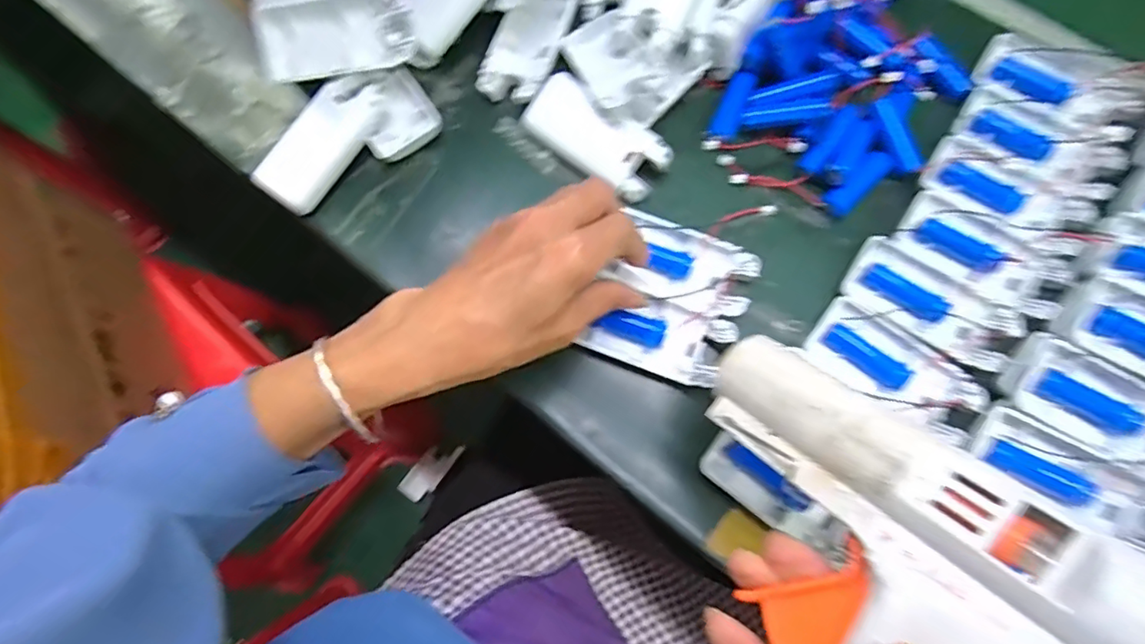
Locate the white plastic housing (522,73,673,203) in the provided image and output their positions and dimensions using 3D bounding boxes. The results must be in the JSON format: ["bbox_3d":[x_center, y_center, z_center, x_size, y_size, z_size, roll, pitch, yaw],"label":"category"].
[{"bbox_3d":[0.015,-0.116,0.355,0.090,0.018,0.043,36,102,8],"label":"white plastic housing"}]

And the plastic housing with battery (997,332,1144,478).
[{"bbox_3d":[0.284,0.053,0.285,0.103,0.021,0.051,33,77,9],"label":"plastic housing with battery"}]

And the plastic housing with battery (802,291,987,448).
[{"bbox_3d":[0.183,0.025,0.318,0.094,0.015,0.044,33,77,9],"label":"plastic housing with battery"}]

